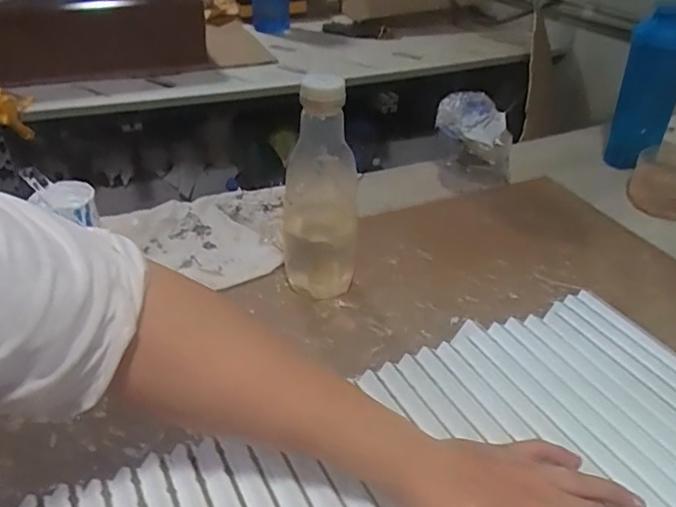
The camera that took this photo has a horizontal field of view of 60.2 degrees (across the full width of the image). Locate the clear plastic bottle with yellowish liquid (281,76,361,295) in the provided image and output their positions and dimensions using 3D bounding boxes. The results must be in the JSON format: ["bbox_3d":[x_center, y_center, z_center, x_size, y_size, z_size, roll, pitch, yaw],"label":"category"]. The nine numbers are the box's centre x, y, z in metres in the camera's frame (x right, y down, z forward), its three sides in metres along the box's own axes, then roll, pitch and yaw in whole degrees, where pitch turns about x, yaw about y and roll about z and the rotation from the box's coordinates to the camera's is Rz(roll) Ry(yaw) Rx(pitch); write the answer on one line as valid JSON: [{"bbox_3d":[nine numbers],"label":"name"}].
[{"bbox_3d":[-0.018,-0.053,0.579,0.073,0.231,0.056,4,34,4],"label":"clear plastic bottle with yellowish liquid"}]

